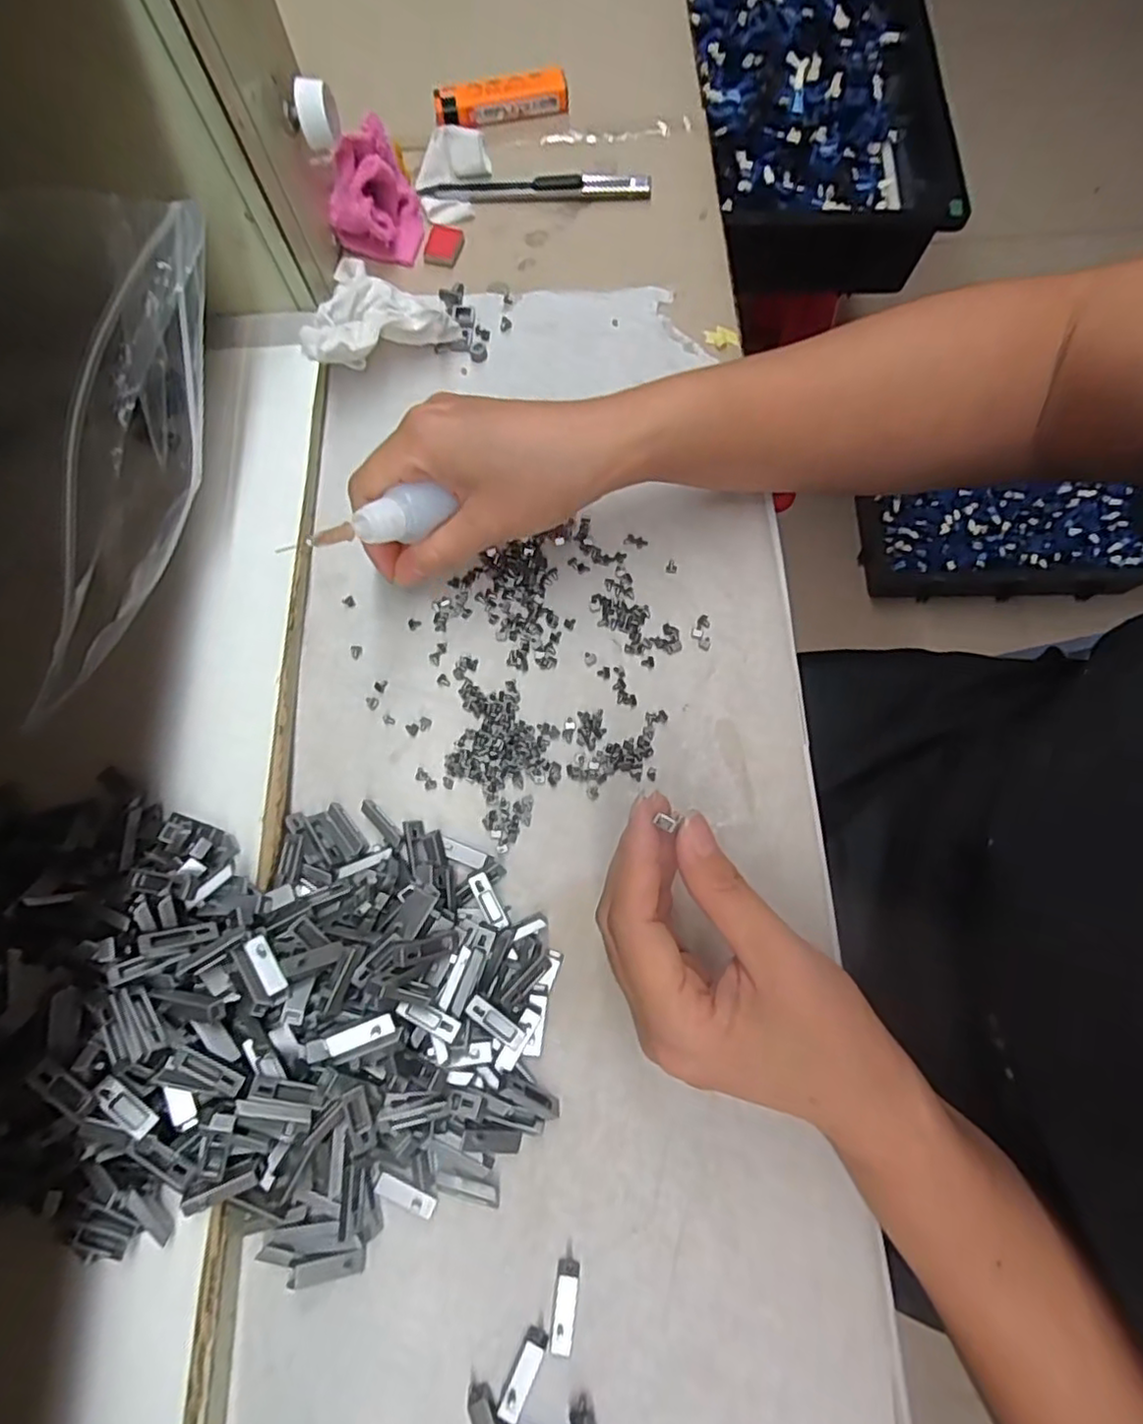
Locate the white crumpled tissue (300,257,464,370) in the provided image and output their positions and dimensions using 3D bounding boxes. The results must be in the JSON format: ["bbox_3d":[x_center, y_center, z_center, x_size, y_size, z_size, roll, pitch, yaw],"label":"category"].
[{"bbox_3d":[-0.096,-0.207,0.341,0.071,0.024,0.076,5,73,3],"label":"white crumpled tissue"}]

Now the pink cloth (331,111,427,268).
[{"bbox_3d":[-0.111,-0.285,0.358,0.048,0.037,0.055,-10,73,-1],"label":"pink cloth"}]

